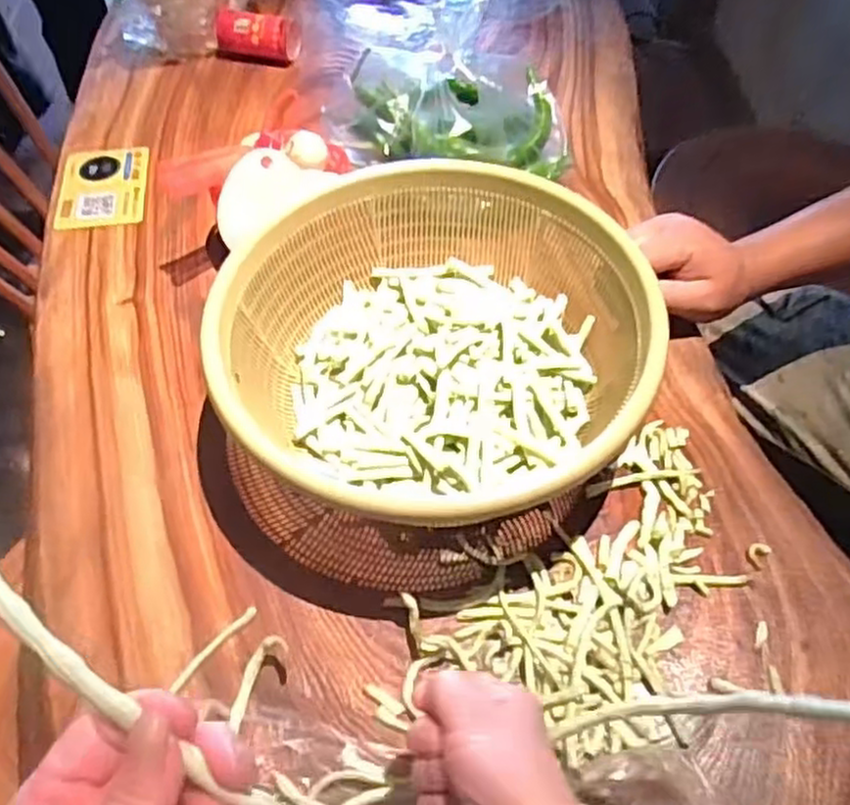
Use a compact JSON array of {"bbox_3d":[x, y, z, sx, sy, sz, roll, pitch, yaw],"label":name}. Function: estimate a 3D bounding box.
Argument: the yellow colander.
[{"bbox_3d":[0.003,-0.049,0.579,0.310,0.124,0.301,-9,55,-5],"label":"yellow colander"}]

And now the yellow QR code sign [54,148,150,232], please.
[{"bbox_3d":[-0.343,-0.231,0.790,0.088,0.005,0.134,-7,53,-7],"label":"yellow QR code sign"}]

